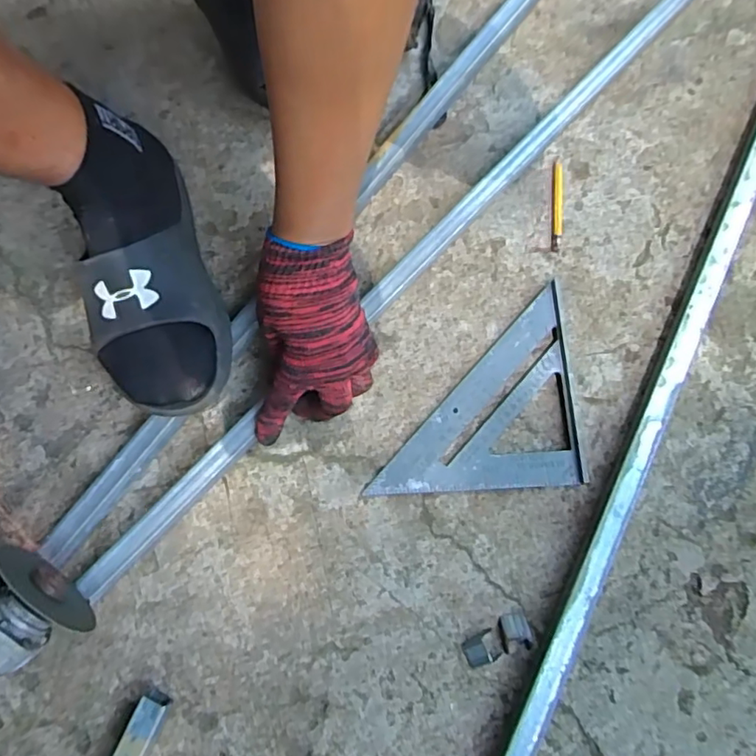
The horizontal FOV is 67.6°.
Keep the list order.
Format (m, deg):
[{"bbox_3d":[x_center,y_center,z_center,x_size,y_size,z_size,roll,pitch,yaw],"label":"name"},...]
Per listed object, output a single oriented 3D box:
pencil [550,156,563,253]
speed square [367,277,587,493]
[{"bbox_3d":[0.170,-0.166,0.536,0.009,0.006,0.098,5,74,3],"label":"pencil"},{"bbox_3d":[0.079,0.011,0.483,0.170,0.016,0.165,-3,73,0],"label":"speed square"}]

